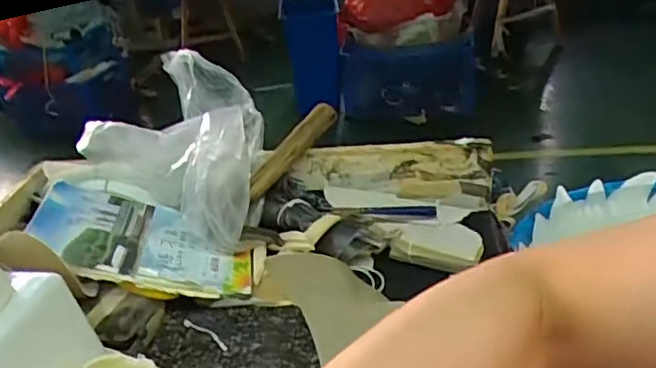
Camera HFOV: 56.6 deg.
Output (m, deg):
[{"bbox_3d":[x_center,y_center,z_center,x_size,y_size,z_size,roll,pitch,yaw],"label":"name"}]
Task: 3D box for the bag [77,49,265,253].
[{"bbox_3d":[-0.146,-0.033,0.667,0.210,0.152,0.157,13,36,32],"label":"bag"}]

